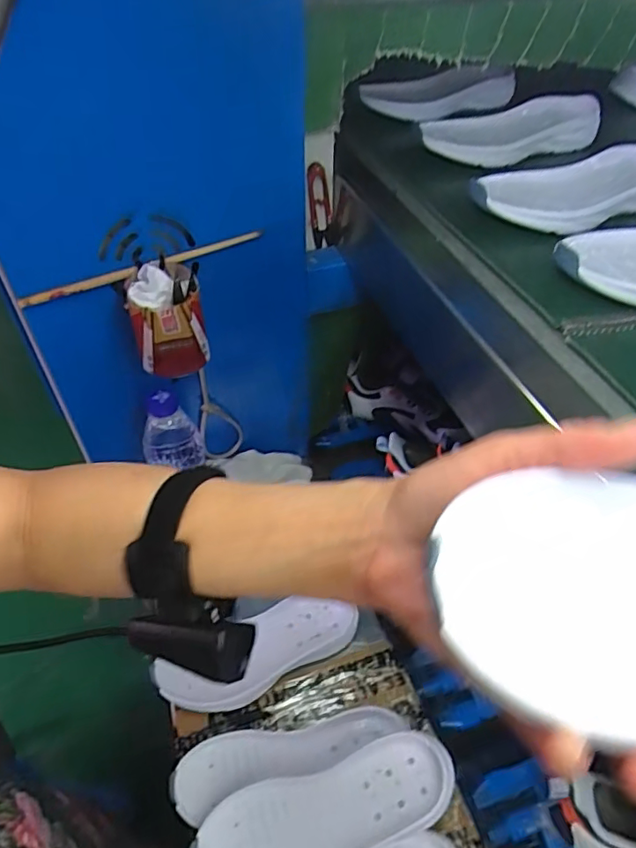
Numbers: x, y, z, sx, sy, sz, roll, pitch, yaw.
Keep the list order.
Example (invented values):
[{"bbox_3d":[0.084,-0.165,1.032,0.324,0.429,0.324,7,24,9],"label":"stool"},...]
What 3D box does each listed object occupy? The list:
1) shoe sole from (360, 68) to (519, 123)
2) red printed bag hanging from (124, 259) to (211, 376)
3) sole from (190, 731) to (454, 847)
[{"bbox_3d":[0.144,-0.405,0.693,0.195,0.058,0.062,-4,46,-5],"label":"shoe sole"},{"bbox_3d":[-0.142,-0.100,0.532,0.064,0.091,0.063,-14,48,-14],"label":"red printed bag hanging"},{"bbox_3d":[0.007,0.336,0.479,0.218,0.050,0.079,-12,47,-12],"label":"sole"}]

